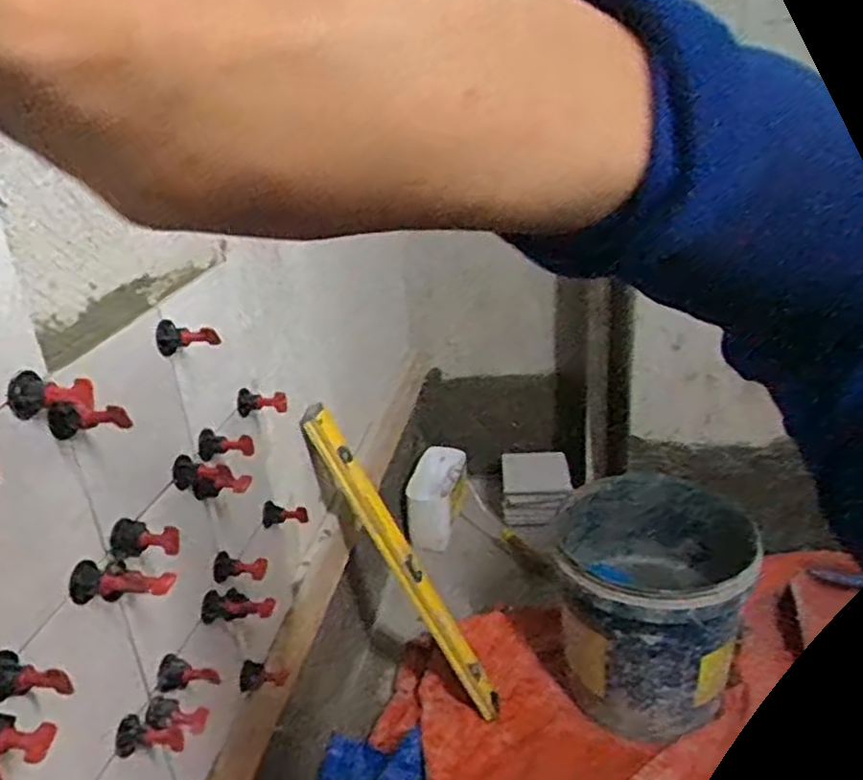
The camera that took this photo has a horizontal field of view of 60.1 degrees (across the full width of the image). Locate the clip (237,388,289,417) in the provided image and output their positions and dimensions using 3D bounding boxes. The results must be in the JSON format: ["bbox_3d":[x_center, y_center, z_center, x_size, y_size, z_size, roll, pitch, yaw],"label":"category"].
[{"bbox_3d":[-0.184,0.013,0.811,0.051,0.028,0.026,-3,24,1],"label":"clip"}]

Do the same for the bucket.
[{"bbox_3d":[0.369,0.353,1.237,0.296,0.289,0.316,-3,24,1],"label":"bucket"}]

